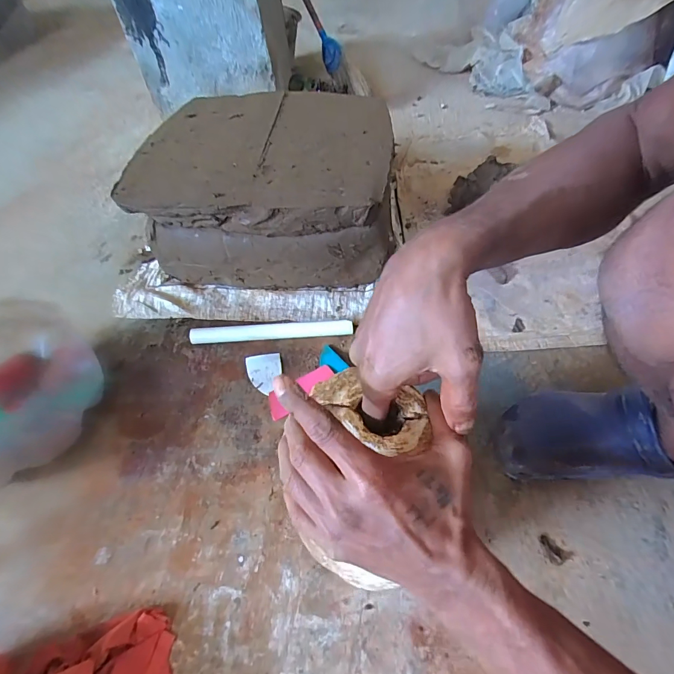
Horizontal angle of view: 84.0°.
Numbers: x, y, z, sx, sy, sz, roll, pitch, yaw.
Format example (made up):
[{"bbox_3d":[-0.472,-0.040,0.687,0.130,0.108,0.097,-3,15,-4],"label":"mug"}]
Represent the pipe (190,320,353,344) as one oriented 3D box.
[{"bbox_3d":[-0.109,-0.010,0.627,0.266,0.023,0.022,-4,52,1],"label":"pipe"}]

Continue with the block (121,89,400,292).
[{"bbox_3d":[-0.117,-0.277,0.717,0.421,0.213,0.349,2,53,5],"label":"block"}]

